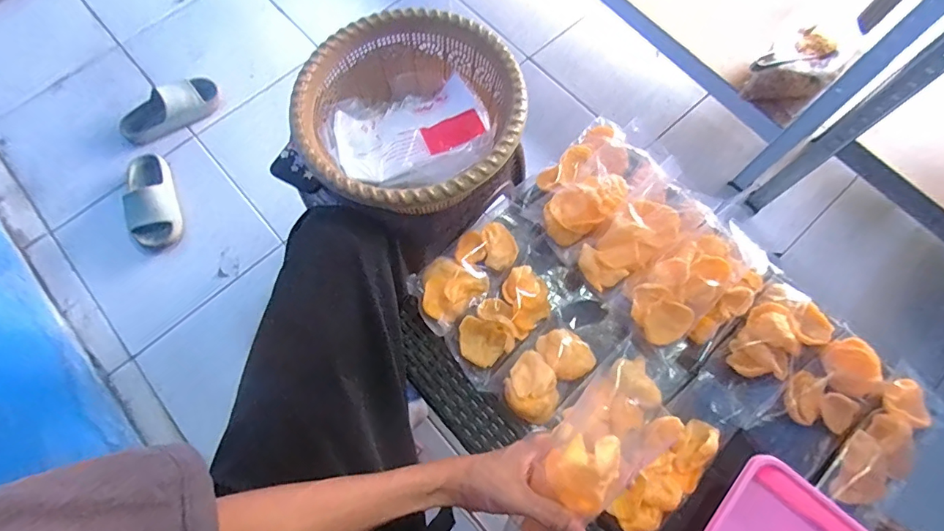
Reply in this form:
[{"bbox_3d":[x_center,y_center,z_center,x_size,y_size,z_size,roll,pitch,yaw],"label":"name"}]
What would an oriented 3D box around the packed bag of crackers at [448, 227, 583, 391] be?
[{"bbox_3d":[0.050,0.056,0.594,0.086,0.034,0.192,43,77,13],"label":"packed bag of crackers"}]

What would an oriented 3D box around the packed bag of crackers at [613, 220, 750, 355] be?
[{"bbox_3d":[0.263,0.016,0.579,0.187,0.047,0.090,-41,76,-12],"label":"packed bag of crackers"}]

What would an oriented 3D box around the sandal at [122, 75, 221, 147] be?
[{"bbox_3d":[-0.765,-0.393,1.205,0.256,0.065,0.113,-33,74,-10],"label":"sandal"}]

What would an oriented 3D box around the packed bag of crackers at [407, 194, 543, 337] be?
[{"bbox_3d":[0.002,-0.003,0.611,0.083,0.030,0.188,43,77,13],"label":"packed bag of crackers"}]

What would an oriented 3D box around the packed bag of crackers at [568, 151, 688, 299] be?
[{"bbox_3d":[0.216,-0.047,0.602,0.080,0.046,0.198,42,76,13],"label":"packed bag of crackers"}]

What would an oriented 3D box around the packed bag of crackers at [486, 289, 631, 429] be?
[{"bbox_3d":[0.108,0.112,0.576,0.082,0.037,0.174,43,77,13],"label":"packed bag of crackers"}]

